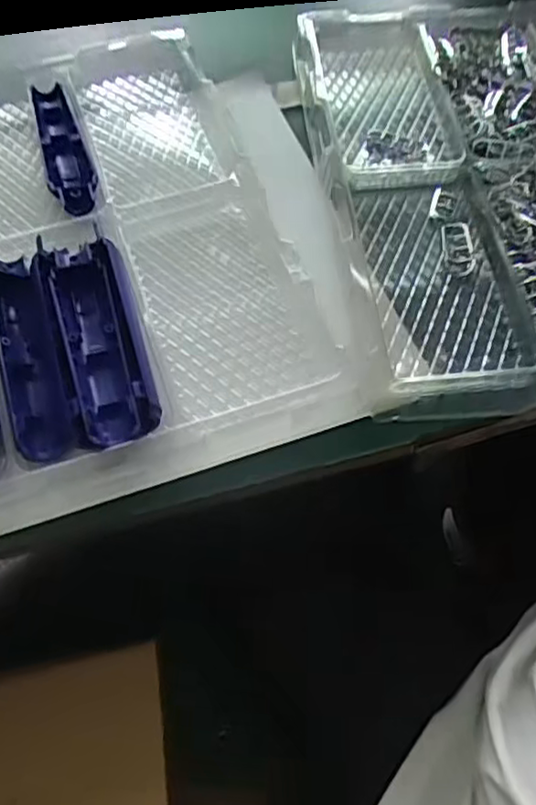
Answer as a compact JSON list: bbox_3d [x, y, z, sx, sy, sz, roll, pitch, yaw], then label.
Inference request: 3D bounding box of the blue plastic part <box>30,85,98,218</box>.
[{"bbox_3d":[-0.175,-0.219,0.587,0.037,0.021,0.188,-16,61,-9],"label":"blue plastic part"}]

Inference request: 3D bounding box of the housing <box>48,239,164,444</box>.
[{"bbox_3d":[-0.112,-0.047,0.462,0.049,0.027,0.169,-16,61,-9],"label":"housing"}]

